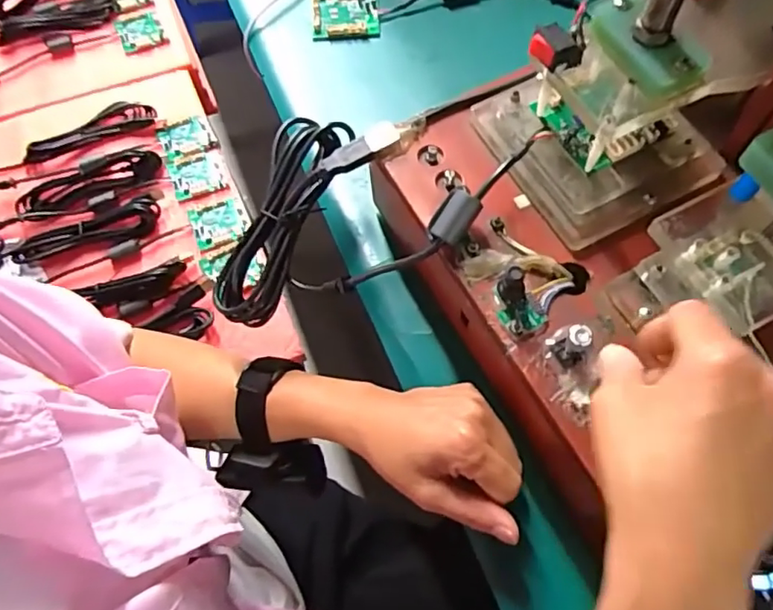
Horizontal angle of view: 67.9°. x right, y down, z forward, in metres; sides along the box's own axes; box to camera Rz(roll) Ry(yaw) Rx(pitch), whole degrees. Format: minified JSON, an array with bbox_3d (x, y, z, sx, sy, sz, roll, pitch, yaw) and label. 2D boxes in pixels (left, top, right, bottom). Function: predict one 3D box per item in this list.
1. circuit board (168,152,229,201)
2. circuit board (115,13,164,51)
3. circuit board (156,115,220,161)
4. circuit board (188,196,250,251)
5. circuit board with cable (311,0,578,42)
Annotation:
[{"bbox_3d":[-0.217,-0.149,0.663,0.059,0.010,0.055,-20,65,-7],"label":"circuit board"},{"bbox_3d":[-0.327,-0.364,0.764,0.056,0.010,0.050,-20,65,-7],"label":"circuit board"},{"bbox_3d":[-0.238,-0.200,0.686,0.062,0.009,0.054,-21,65,-7],"label":"circuit board"},{"bbox_3d":[-0.182,-0.091,0.632,0.061,0.006,0.057,-17,59,-16],"label":"circuit board"},{"bbox_3d":[0.048,-0.271,0.507,0.230,0.020,0.061,-5,65,1],"label":"circuit board with cable"}]

